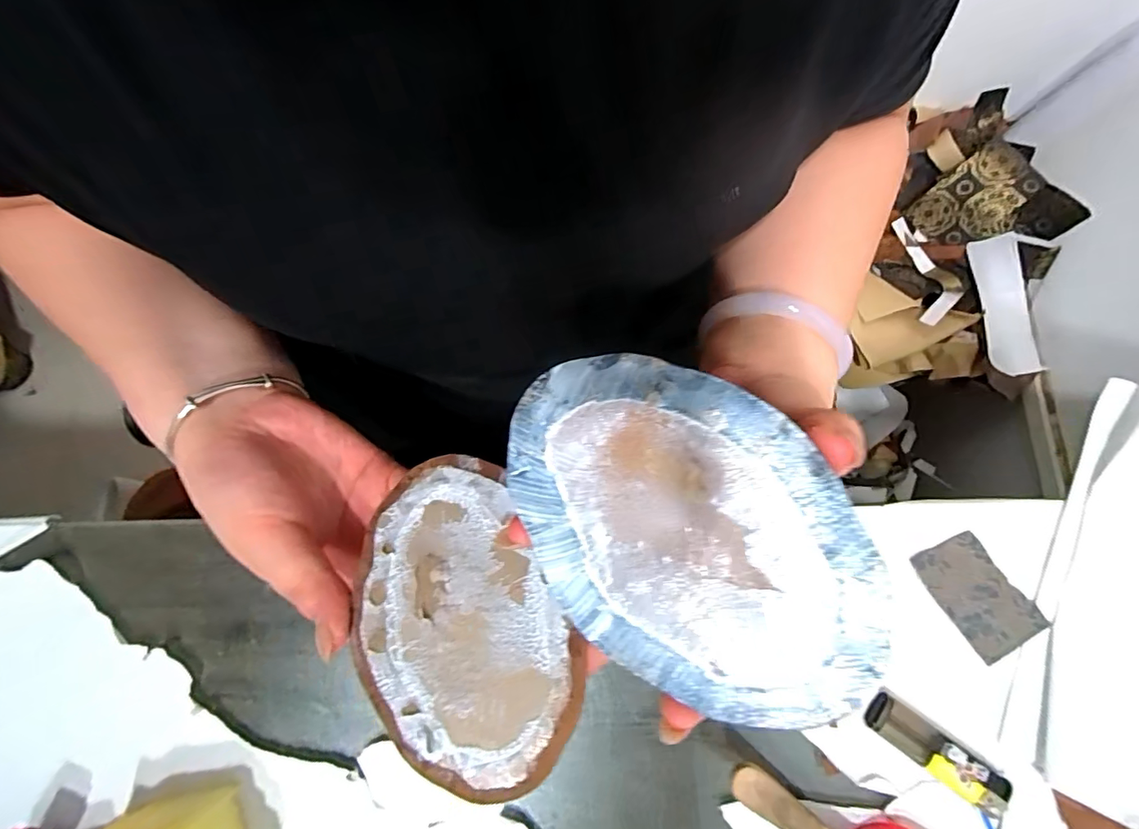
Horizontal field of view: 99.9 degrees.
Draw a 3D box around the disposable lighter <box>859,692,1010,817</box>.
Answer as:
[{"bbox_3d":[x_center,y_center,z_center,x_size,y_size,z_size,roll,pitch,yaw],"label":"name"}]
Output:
[{"bbox_3d":[0.212,0.196,0.278,0.085,0.012,0.022,36,80,6],"label":"disposable lighter"}]

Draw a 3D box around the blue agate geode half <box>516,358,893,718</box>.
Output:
[{"bbox_3d":[0.036,0.035,0.155,0.124,0.015,0.090,39,102,17],"label":"blue agate geode half"}]

